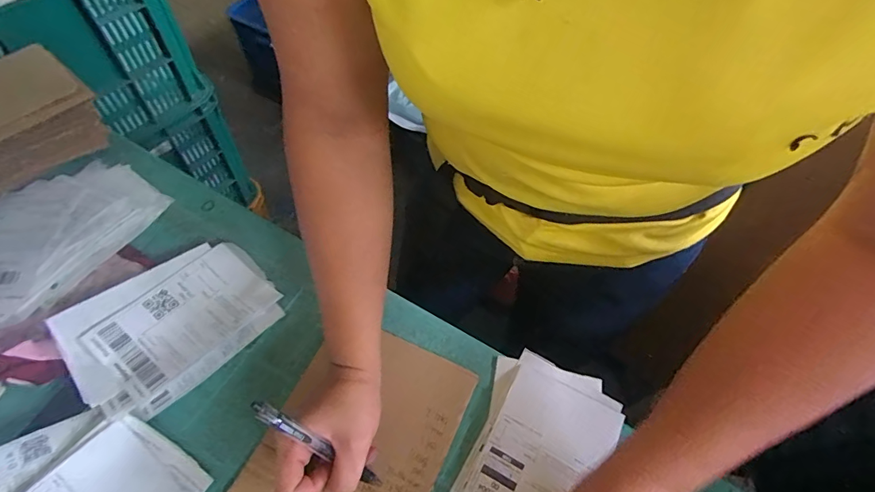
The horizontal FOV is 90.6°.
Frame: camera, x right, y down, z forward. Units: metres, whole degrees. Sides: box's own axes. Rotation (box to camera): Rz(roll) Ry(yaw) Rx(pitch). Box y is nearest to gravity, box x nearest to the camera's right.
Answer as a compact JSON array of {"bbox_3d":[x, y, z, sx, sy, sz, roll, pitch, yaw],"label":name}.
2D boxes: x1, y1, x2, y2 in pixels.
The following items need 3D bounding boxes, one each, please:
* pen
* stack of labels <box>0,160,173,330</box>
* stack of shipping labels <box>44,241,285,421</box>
[{"bbox_3d":[-0.084,0.153,0.324,0.015,0.138,0.011,-3,46,39],"label":"pen"},{"bbox_3d":[-0.428,-0.019,0.476,0.158,0.023,0.203,24,59,12],"label":"stack of labels"},{"bbox_3d":[-0.256,0.070,0.422,0.123,0.023,0.173,39,63,21],"label":"stack of shipping labels"}]

